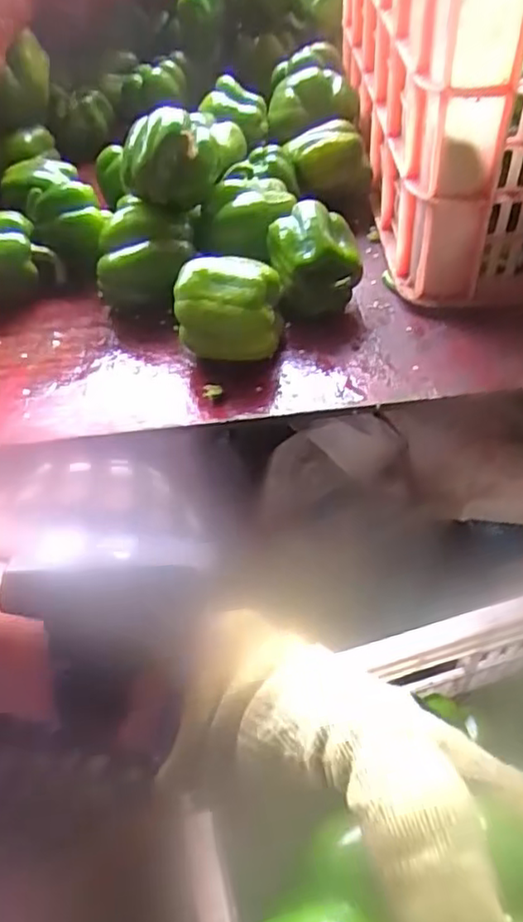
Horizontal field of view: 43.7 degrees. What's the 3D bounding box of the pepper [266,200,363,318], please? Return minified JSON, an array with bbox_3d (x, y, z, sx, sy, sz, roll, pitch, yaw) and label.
[{"bbox_3d":[0.047,-0.169,0.561,0.076,0.083,0.070,-11,49,-4],"label":"pepper"}]

